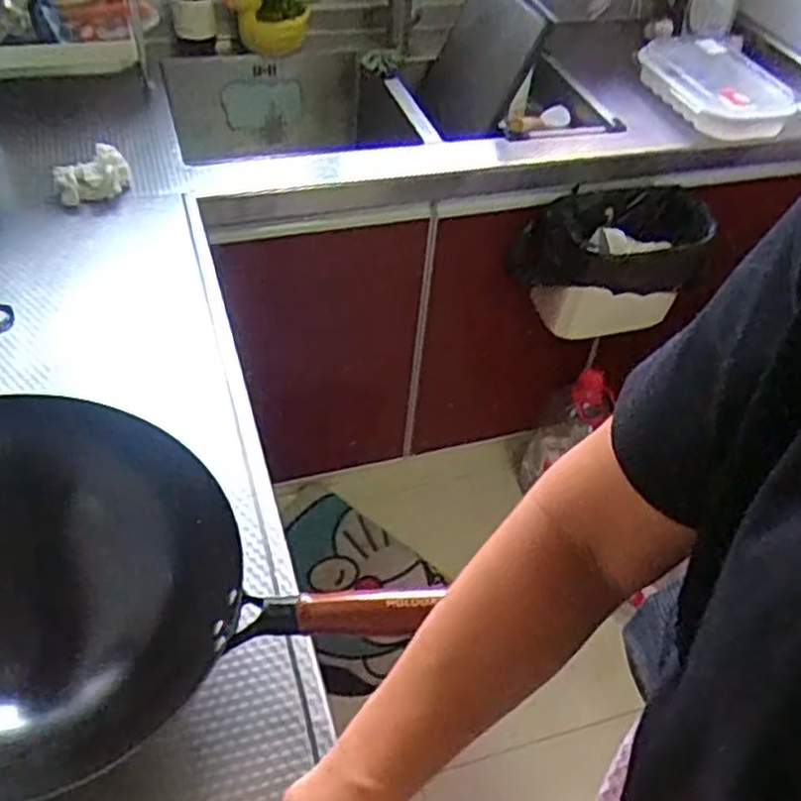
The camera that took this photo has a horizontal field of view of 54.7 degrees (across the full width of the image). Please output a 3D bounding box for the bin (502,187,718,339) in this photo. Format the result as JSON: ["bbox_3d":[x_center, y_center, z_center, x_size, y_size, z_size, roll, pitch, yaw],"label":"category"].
[{"bbox_3d":[0.368,-0.239,1.364,0.352,0.210,0.152,-11,48,-16],"label":"bin"}]

